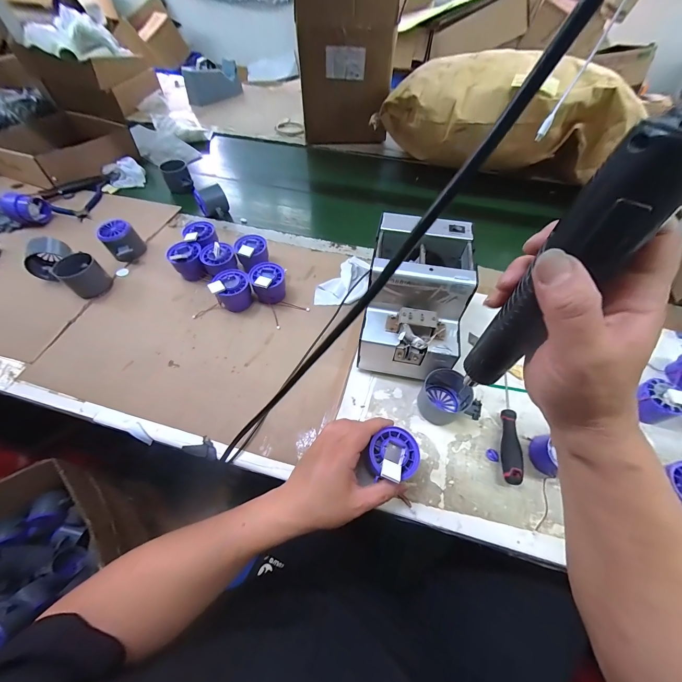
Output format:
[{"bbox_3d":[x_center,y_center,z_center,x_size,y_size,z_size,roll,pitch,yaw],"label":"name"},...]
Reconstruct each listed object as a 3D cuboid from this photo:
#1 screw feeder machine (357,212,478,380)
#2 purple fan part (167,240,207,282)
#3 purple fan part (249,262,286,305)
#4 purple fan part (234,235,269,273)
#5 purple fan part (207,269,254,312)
[{"bbox_3d":[0.103,-0.056,0.408,0.134,0.165,0.177,10,56,5],"label":"screw feeder machine"},{"bbox_3d":[-0.267,-0.137,0.514,0.051,0.055,0.050,-19,58,-14],"label":"purple fan part"},{"bbox_3d":[-0.120,-0.096,0.486,0.053,0.051,0.059,-15,57,-11],"label":"purple fan part"},{"bbox_3d":[-0.159,-0.153,0.526,0.054,0.054,0.064,30,60,18],"label":"purple fan part"},{"bbox_3d":[-0.179,-0.082,0.479,0.058,0.051,0.052,-28,61,-19],"label":"purple fan part"}]

